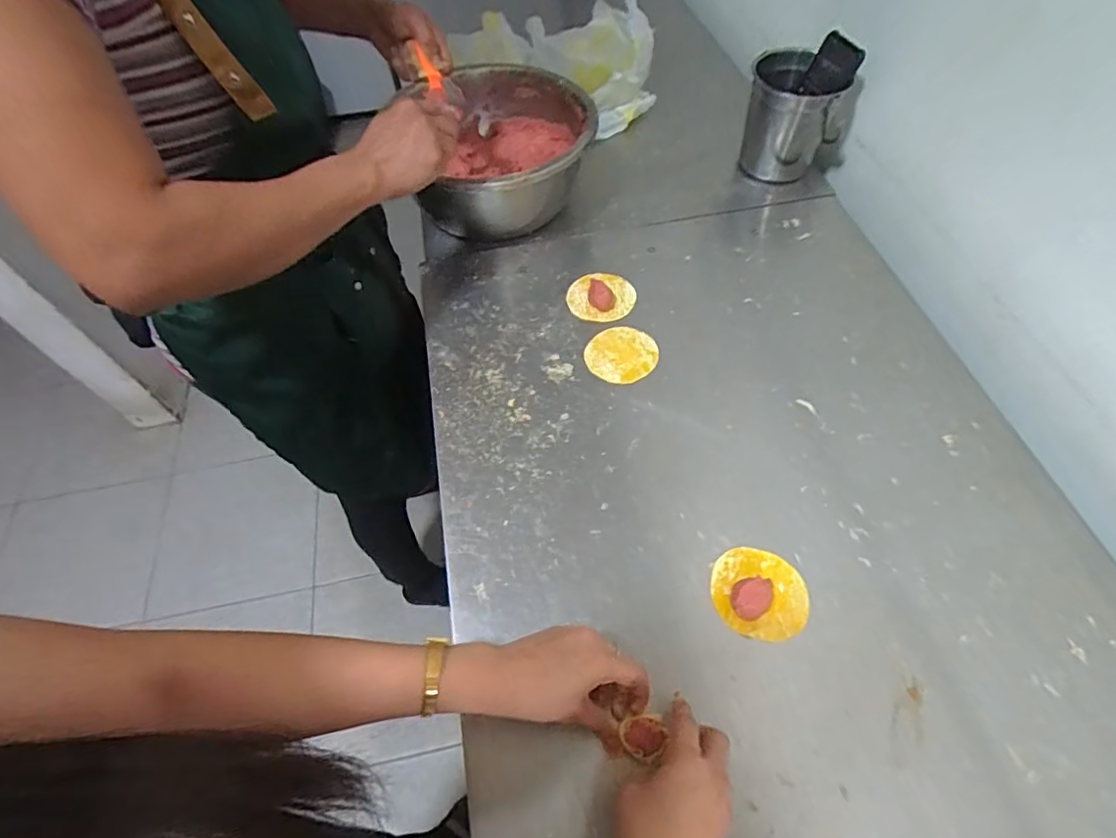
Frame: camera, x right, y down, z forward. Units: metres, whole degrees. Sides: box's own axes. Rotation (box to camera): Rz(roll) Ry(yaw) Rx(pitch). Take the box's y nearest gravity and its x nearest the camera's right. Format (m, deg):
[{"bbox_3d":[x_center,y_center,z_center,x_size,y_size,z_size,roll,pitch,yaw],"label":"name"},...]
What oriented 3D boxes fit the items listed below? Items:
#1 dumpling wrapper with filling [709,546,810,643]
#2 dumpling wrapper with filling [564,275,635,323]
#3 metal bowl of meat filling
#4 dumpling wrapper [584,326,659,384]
[{"bbox_3d":[0.183,0.153,0.503,0.084,0.025,0.081,-1,58,2],"label":"dumpling wrapper with filling"},{"bbox_3d":[0.055,-0.160,0.707,0.086,0.025,0.074,-1,58,2],"label":"dumpling wrapper with filling"},{"bbox_3d":[-0.063,-0.341,0.768,0.213,0.137,0.244,15,60,11],"label":"metal bowl of meat filling"},{"bbox_3d":[0.075,-0.078,0.667,0.083,0.006,0.078,7,59,6],"label":"dumpling wrapper"}]

